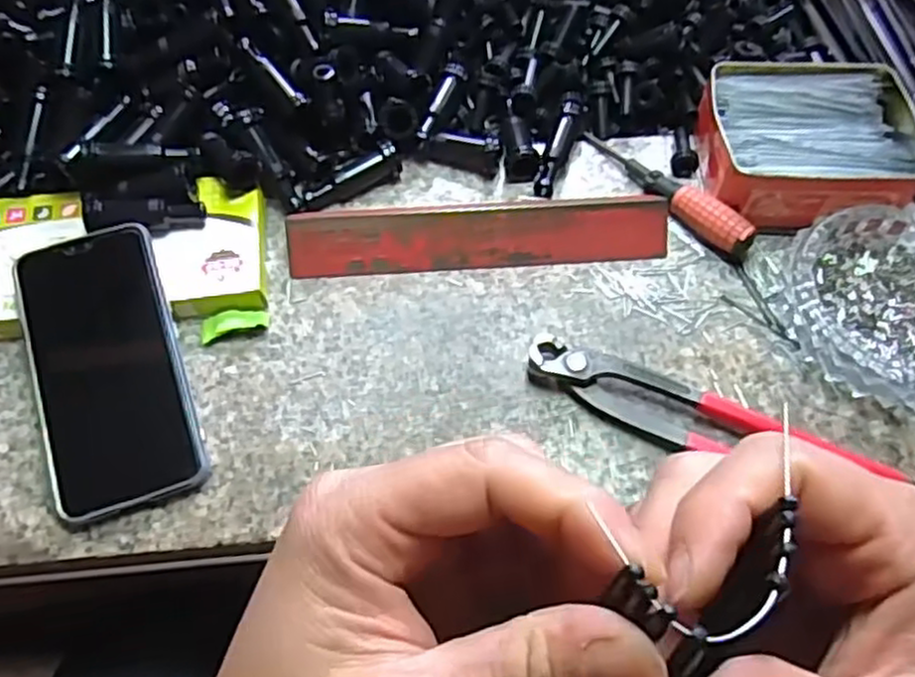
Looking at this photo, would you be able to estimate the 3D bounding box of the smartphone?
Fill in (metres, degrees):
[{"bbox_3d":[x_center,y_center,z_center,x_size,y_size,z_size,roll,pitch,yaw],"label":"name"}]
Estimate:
[{"bbox_3d":[-0.187,0.013,0.393,0.076,0.012,0.157,-17,70,-6],"label":"smartphone"}]

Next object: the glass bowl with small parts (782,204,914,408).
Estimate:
[{"bbox_3d":[0.247,-0.021,0.413,0.114,0.025,0.119,0,60,-1],"label":"glass bowl with small parts"}]

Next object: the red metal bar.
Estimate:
[{"bbox_3d":[0.014,-0.062,0.444,0.226,0.010,0.039,-4,107,-2],"label":"red metal bar"}]

